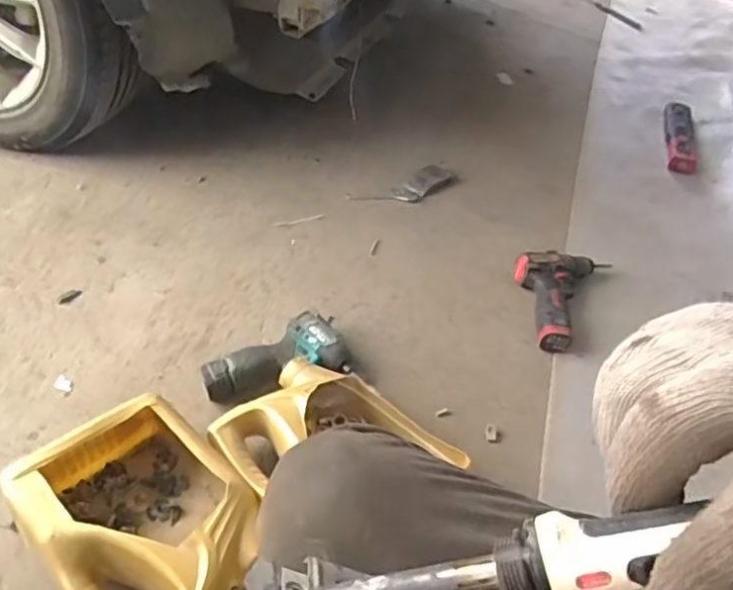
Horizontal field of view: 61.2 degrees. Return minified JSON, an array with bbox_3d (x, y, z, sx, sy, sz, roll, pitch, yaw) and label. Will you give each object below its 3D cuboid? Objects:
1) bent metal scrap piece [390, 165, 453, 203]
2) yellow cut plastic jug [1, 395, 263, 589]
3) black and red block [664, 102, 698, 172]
[{"bbox_3d":[0.119,-0.239,1.310,0.143,0.021,0.062,-33,56,-31],"label":"bent metal scrap piece"},{"bbox_3d":[-0.247,0.261,0.715,0.205,0.117,0.289,-33,56,-32],"label":"yellow cut plastic jug"},{"bbox_3d":[0.756,-0.391,1.492,0.074,0.039,0.318,12,45,8],"label":"black and red block"}]

